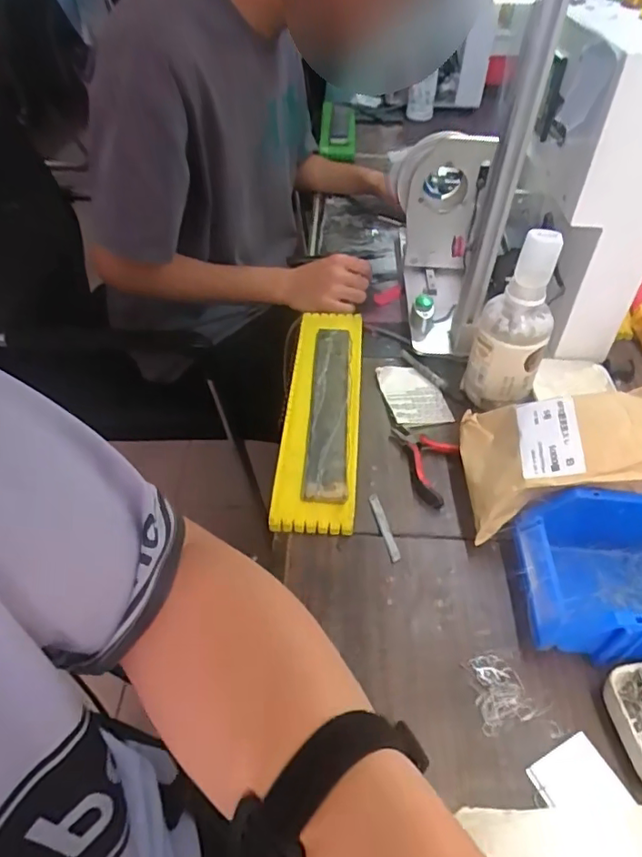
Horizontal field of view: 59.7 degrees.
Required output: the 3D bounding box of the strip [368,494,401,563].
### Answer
[{"bbox_3d":[0.061,0.093,0.535,0.011,0.006,0.081,-7,46,-8],"label":"strip"}]

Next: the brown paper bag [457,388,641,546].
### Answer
[{"bbox_3d":[0.242,0.021,0.500,0.232,0.062,0.125,-10,41,23],"label":"brown paper bag"}]

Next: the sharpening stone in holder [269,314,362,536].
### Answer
[{"bbox_3d":[0.003,-0.026,0.645,0.080,0.026,0.344,4,46,2],"label":"sharpening stone in holder"}]

